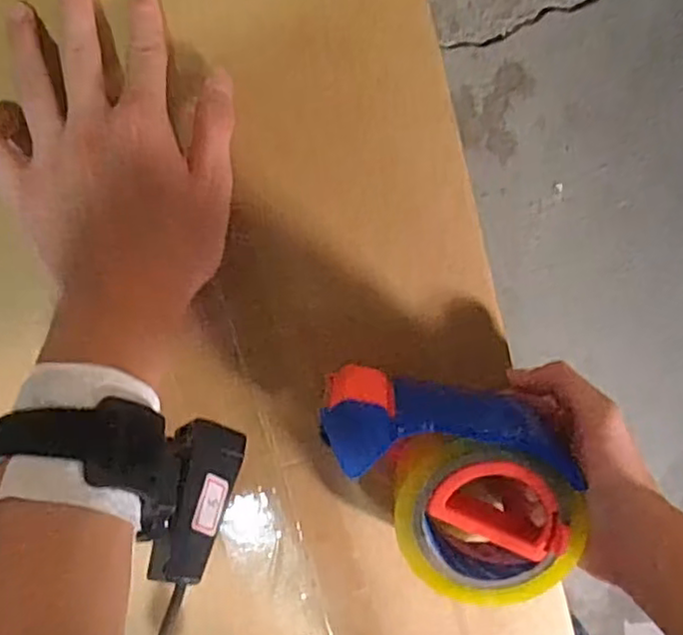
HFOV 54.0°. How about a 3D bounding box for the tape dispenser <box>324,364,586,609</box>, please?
[{"bbox_3d":[0.069,0.087,0.385,0.104,0.058,0.156,-34,100,-1],"label":"tape dispenser"}]

